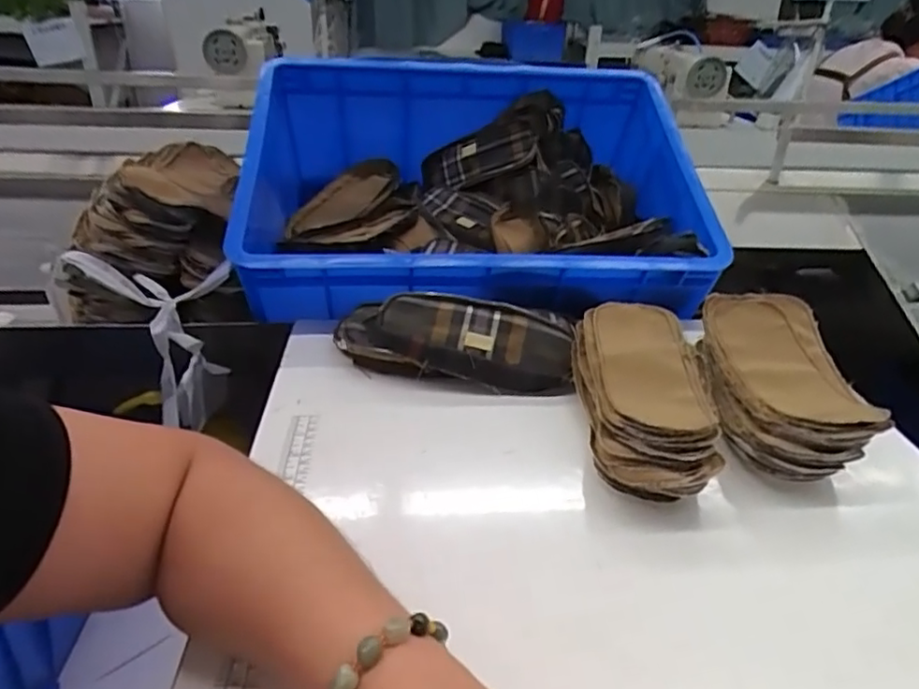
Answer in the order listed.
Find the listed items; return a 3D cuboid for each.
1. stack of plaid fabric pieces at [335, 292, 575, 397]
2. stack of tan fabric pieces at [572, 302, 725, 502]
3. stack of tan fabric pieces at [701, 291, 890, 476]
[{"bbox_3d":[-0.006,-0.006,0.576,0.221,0.058,0.087,4,30,3],"label":"stack of plaid fabric pieces"},{"bbox_3d":[0.150,0.041,0.504,0.100,0.056,0.220,3,30,0],"label":"stack of tan fabric pieces"},{"bbox_3d":[0.266,0.026,0.515,0.113,0.059,0.202,7,30,8],"label":"stack of tan fabric pieces"}]

